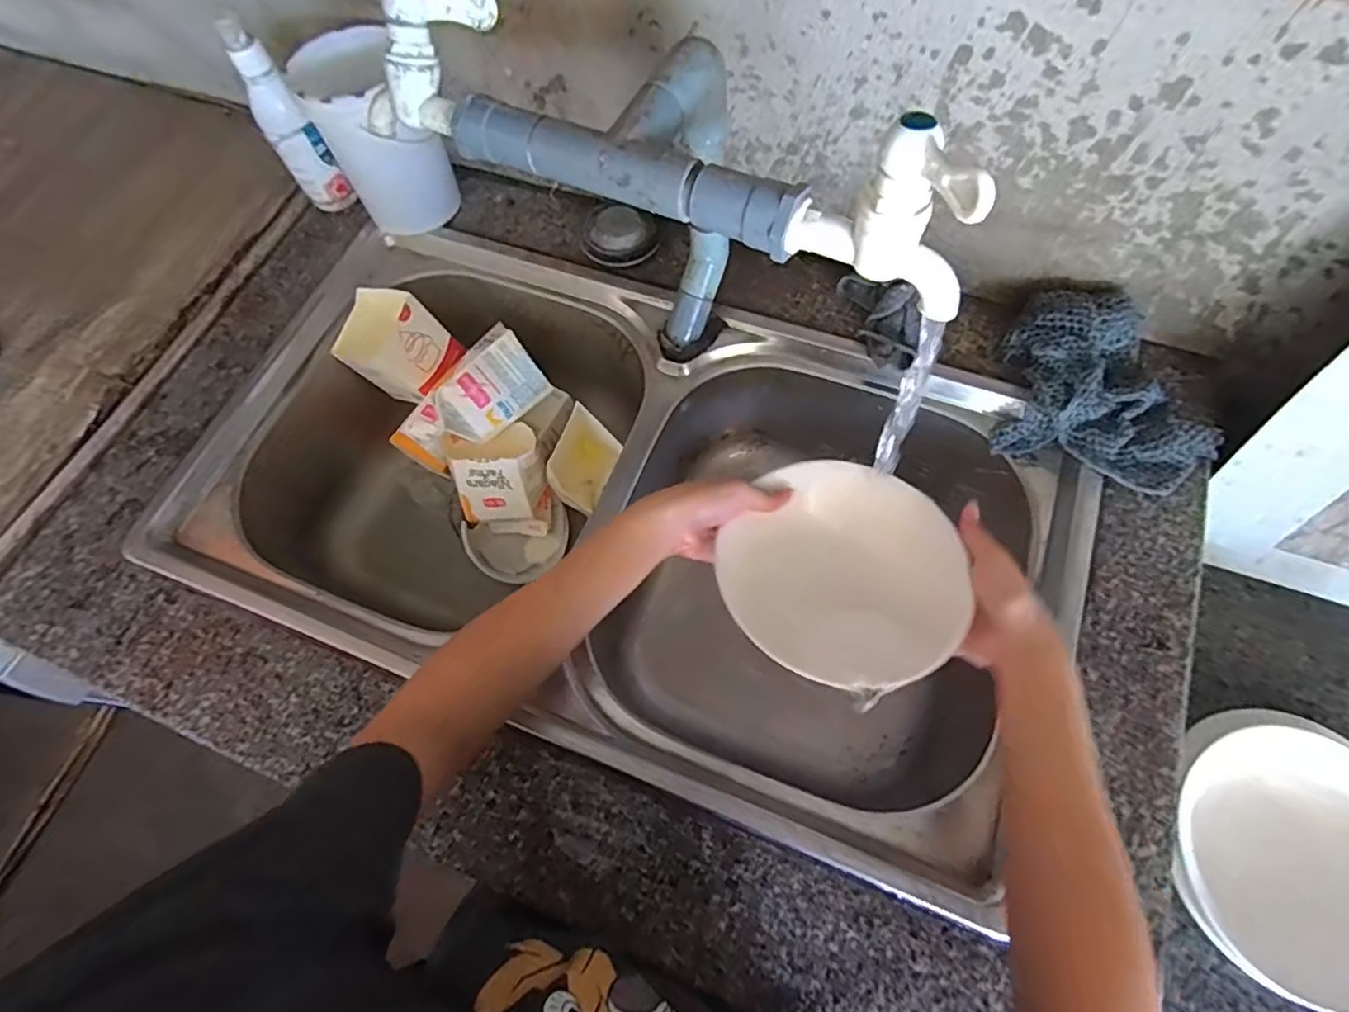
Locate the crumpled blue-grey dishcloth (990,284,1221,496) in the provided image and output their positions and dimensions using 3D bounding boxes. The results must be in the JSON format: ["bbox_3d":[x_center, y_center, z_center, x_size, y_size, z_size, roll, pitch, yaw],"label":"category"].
[{"bbox_3d":[0.363,-0.102,0.520,0.163,0.053,0.147,22,69,12],"label":"crumpled blue-grey dishcloth"}]

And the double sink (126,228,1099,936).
[{"bbox_3d":[-0.046,0.019,0.612,0.718,0.185,0.398,19,69,12],"label":"double sink"}]

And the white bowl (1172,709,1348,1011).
[{"bbox_3d":[0.451,0.255,0.472,0.170,0.069,0.186,-2,66,3],"label":"white bowl"}]

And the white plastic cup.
[{"bbox_3d":[-0.279,-0.346,0.605,0.092,0.152,0.089,-1,66,2],"label":"white plastic cup"}]

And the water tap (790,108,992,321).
[{"bbox_3d":[0.104,-0.139,0.303,0.088,0.088,0.032,38,74,18],"label":"water tap"}]

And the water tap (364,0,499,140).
[{"bbox_3d":[-0.164,-0.282,0.402,0.114,0.051,0.045,-45,67,25],"label":"water tap"}]

